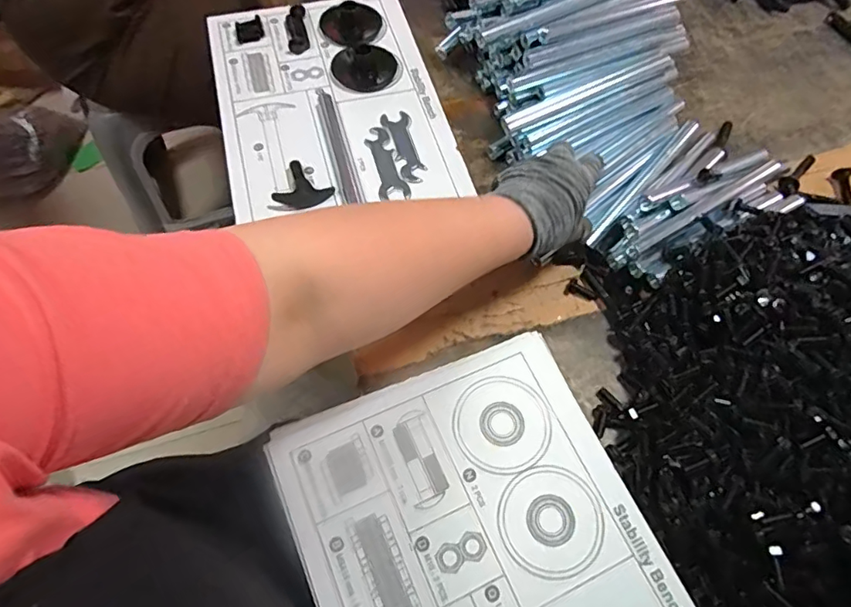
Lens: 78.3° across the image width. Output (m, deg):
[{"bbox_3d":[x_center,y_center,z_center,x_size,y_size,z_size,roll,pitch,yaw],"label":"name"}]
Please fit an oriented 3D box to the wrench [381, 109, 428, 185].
[{"bbox_3d":[-0.019,-0.157,0.522,0.029,0.004,0.095,-16,65,-11],"label":"wrench"}]

